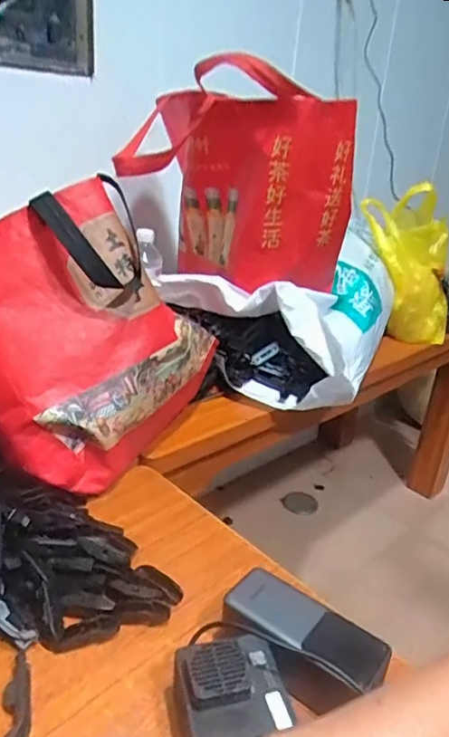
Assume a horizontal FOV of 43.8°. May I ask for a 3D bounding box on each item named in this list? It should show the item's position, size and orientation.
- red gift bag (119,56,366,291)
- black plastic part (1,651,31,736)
[{"bbox_3d":[0.027,-0.308,0.899,0.340,0.343,0.136,13,37,16],"label":"red gift bag"},{"bbox_3d":[-0.154,0.244,0.412,0.019,0.005,0.073,-3,25,-17],"label":"black plastic part"}]

